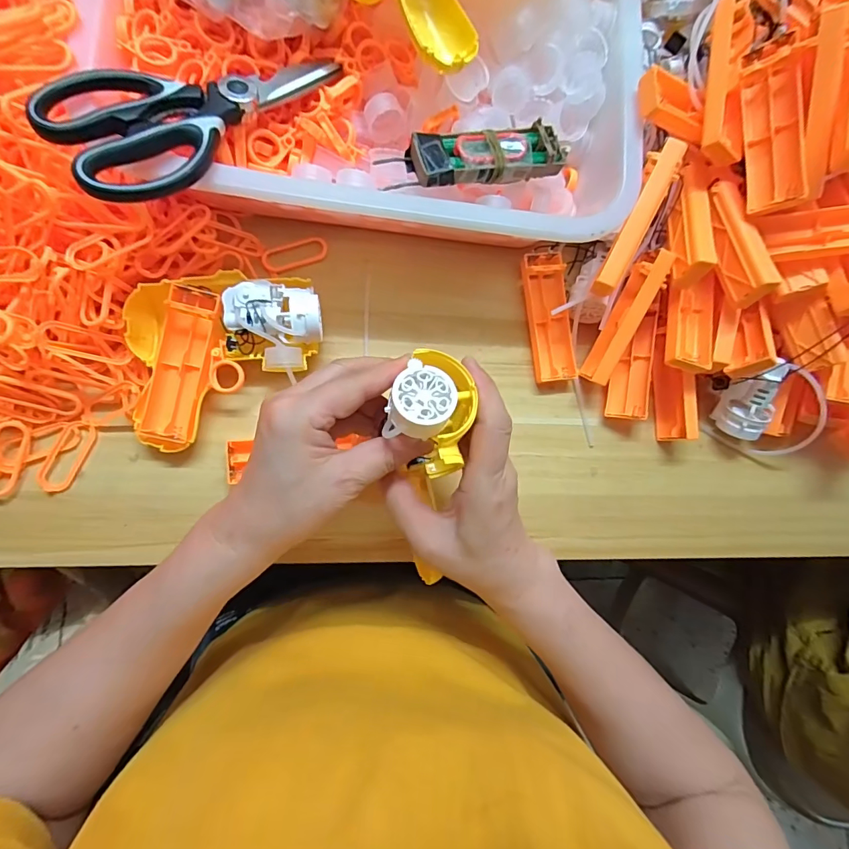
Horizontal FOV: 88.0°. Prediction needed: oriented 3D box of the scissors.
[{"bbox_3d":[-0.138,-0.202,0.274,0.180,0.016,0.097,-41,91,-25],"label":"scissors"}]

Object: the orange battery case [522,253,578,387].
[{"bbox_3d":[0.107,-0.091,0.377,0.037,0.019,0.108,-7,85,-9],"label":"orange battery case"}]

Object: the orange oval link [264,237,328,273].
[{"bbox_3d":[-0.107,-0.141,0.362,0.053,0.007,0.022,-24,88,-10],"label":"orange oval link"}]

